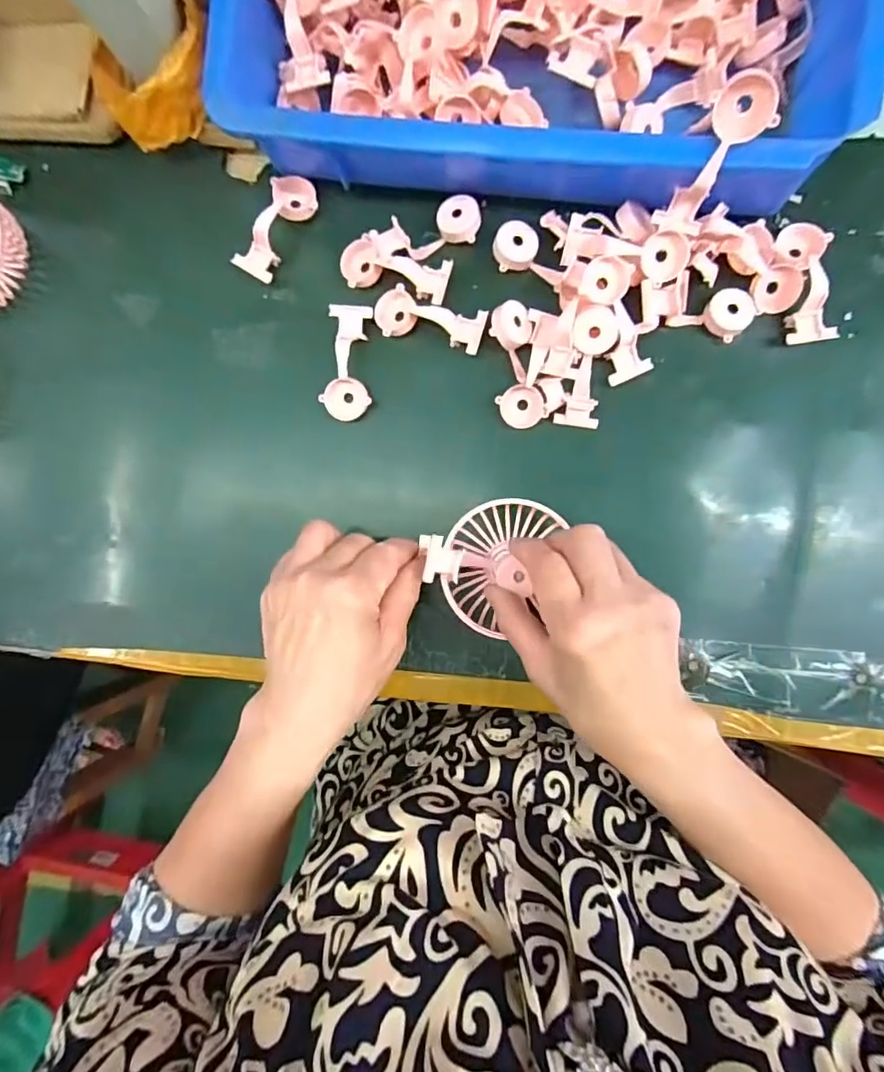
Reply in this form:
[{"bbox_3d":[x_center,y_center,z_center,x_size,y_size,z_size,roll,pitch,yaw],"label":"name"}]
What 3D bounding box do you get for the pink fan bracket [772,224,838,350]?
[{"bbox_3d":[0.232,-0.163,0.347,0.029,0.020,0.078,-7,89,4],"label":"pink fan bracket"}]

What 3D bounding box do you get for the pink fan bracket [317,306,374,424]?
[{"bbox_3d":[-0.064,-0.119,0.373,0.032,0.021,0.076,6,90,4],"label":"pink fan bracket"}]

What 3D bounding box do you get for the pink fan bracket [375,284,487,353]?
[{"bbox_3d":[-0.008,-0.146,0.368,0.074,0.011,0.033,13,90,4],"label":"pink fan bracket"}]

